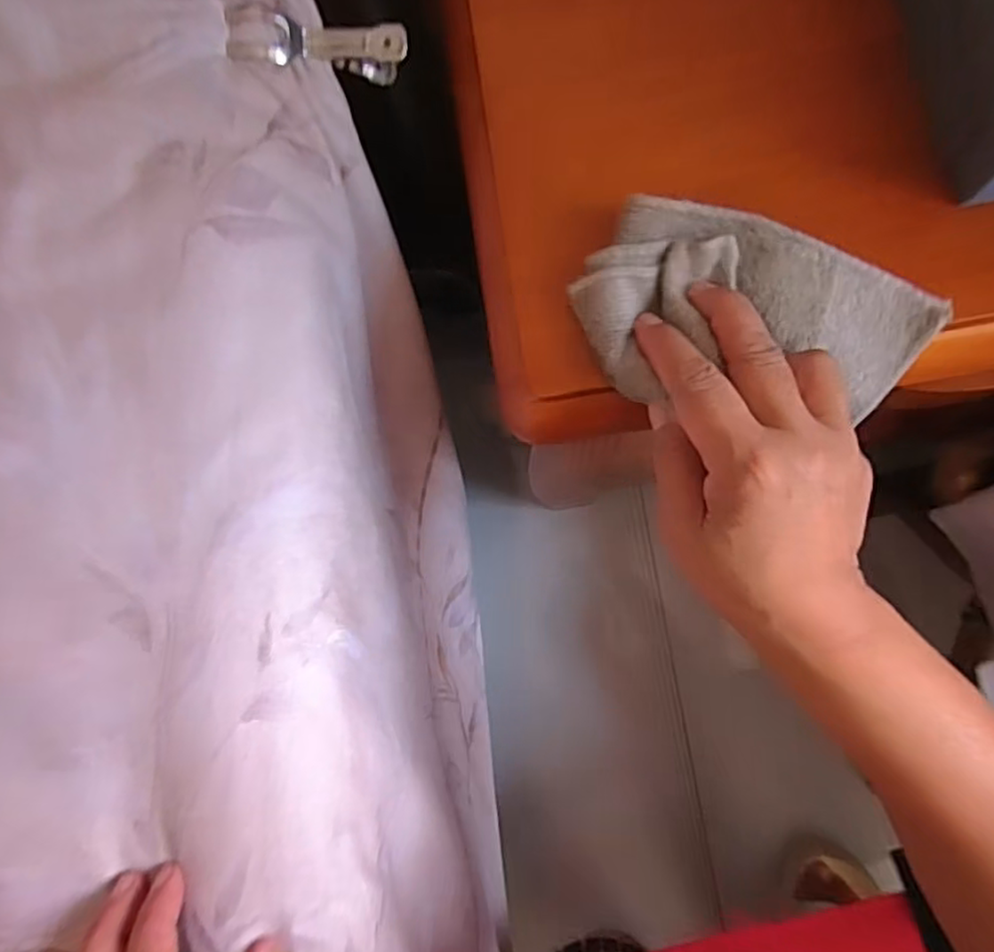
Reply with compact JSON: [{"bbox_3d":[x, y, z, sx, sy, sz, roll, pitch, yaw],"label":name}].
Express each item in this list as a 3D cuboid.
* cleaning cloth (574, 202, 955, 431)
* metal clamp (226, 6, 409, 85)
[{"bbox_3d":[0.107,-0.067,0.277,0.142,0.023,0.080,9,87,0],"label":"cleaning cloth"},{"bbox_3d":[-0.087,-0.206,0.324,0.080,0.044,0.020,-1,86,-14],"label":"metal clamp"}]

